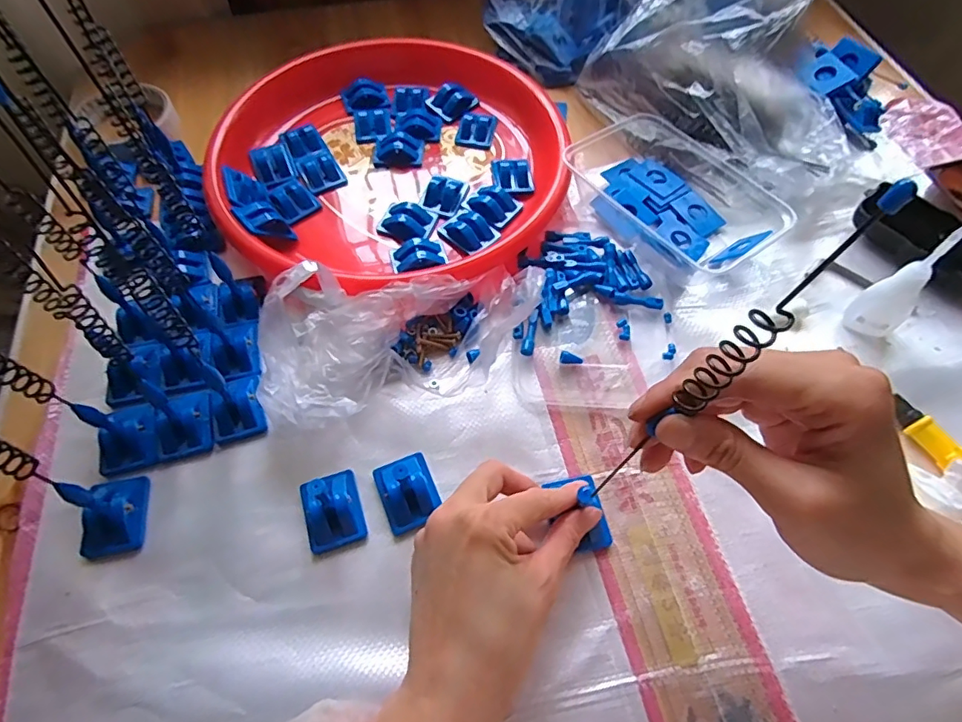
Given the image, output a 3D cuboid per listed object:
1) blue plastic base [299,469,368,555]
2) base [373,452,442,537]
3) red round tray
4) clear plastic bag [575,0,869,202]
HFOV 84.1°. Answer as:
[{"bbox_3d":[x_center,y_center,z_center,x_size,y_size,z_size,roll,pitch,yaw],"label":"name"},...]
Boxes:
[{"bbox_3d":[-0.090,0.090,0.324,0.033,0.017,0.043,-15,61,-8],"label":"blue plastic base"},{"bbox_3d":[-0.045,0.080,0.330,0.034,0.019,0.044,-20,62,-11],"label":"base"},{"bbox_3d":[-0.076,-0.177,0.461,0.287,0.038,0.287,0,60,0],"label":"red round tray"},{"bbox_3d":[0.223,-0.256,0.450,0.143,0.131,0.229,-37,67,-19],"label":"clear plastic bag"}]

